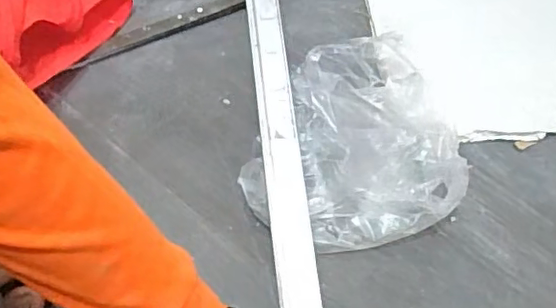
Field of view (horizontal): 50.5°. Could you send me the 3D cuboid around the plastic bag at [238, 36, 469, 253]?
[{"bbox_3d":[0.060,-0.021,0.606,0.201,0.098,0.222,-8,63,-5],"label":"plastic bag"}]

